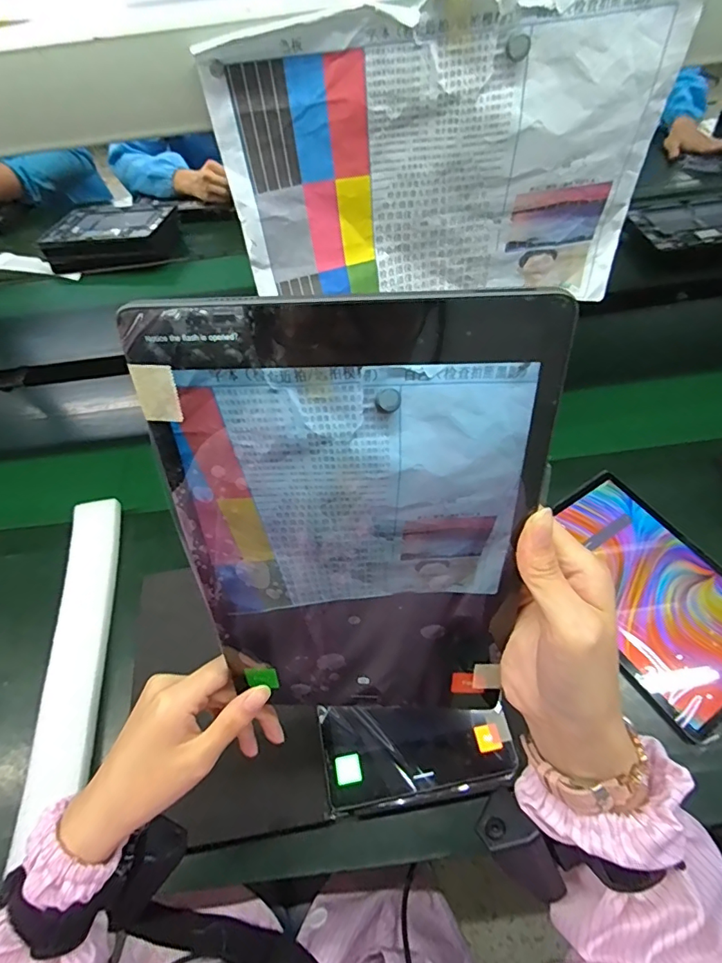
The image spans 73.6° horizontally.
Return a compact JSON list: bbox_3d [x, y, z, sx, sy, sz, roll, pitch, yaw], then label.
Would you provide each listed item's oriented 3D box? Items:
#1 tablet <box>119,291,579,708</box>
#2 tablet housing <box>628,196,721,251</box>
[{"bbox_3d":[-0.003,0.036,0.241,0.165,0.243,0.004,0,34,5],"label":"tablet"},{"bbox_3d":[0.685,-0.510,0.952,0.252,0.019,0.156,-7,54,0],"label":"tablet housing"}]

